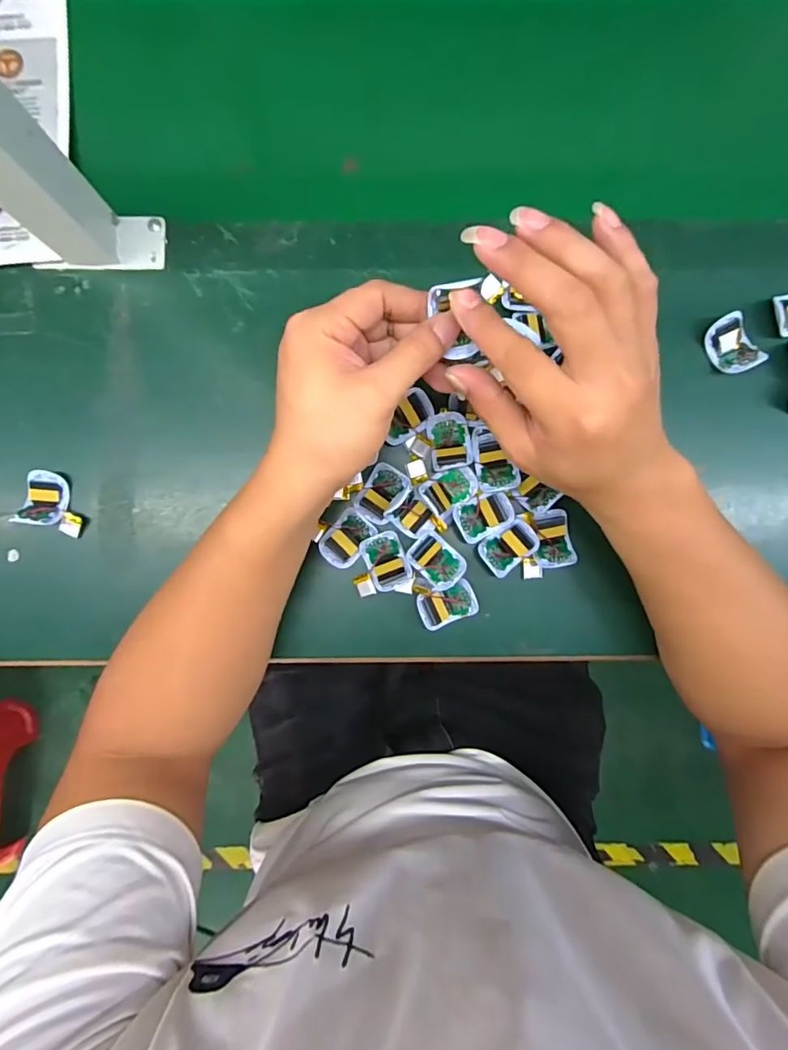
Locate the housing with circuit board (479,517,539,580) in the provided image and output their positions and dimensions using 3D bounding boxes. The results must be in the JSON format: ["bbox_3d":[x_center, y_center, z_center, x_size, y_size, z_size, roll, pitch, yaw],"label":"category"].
[{"bbox_3d":[0.085,0.017,0.375,0.043,0.011,0.030,-36,91,1],"label":"housing with circuit board"}]

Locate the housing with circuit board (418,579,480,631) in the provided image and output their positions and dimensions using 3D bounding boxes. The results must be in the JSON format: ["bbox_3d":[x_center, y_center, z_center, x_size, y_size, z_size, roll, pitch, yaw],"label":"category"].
[{"bbox_3d":[0.040,0.059,0.377,0.043,0.016,0.027,-23,91,1],"label":"housing with circuit board"}]

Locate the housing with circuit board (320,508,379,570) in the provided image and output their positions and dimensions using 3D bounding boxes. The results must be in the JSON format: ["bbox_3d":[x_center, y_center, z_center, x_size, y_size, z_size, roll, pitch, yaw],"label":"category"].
[{"bbox_3d":[-0.036,0.009,0.373,0.030,0.009,0.042,36,91,0],"label":"housing with circuit board"}]

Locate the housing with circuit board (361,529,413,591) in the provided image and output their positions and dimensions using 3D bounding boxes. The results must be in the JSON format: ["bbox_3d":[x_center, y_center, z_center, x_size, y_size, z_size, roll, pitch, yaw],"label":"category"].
[{"bbox_3d":[-0.006,0.027,0.374,0.028,0.006,0.043,-22,91,1],"label":"housing with circuit board"}]

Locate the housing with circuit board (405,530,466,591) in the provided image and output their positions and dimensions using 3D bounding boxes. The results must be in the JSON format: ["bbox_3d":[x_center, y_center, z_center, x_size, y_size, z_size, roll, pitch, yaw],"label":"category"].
[{"bbox_3d":[0.032,0.027,0.374,0.031,0.008,0.040,-45,91,1],"label":"housing with circuit board"}]

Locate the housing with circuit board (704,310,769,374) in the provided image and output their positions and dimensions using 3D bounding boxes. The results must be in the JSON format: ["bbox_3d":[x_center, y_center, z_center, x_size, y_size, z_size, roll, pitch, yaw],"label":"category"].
[{"bbox_3d":[0.255,-0.136,0.376,0.030,0.013,0.043,-25,91,1],"label":"housing with circuit board"}]

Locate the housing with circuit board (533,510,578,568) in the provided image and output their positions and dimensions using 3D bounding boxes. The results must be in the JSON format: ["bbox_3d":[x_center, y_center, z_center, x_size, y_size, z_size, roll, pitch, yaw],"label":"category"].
[{"bbox_3d":[0.118,0.010,0.376,0.028,0.018,0.041,-11,91,0],"label":"housing with circuit board"}]

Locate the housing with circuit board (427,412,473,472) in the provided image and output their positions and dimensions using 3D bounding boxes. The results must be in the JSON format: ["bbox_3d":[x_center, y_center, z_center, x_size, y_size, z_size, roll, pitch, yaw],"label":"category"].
[{"bbox_3d":[0.042,-0.062,0.370,0.029,0.010,0.042,-9,91,0],"label":"housing with circuit board"}]

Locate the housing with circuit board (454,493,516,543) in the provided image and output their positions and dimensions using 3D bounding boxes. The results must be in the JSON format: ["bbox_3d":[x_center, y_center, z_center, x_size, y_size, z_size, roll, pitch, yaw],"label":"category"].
[{"bbox_3d":[0.066,-0.007,0.373,0.042,0.009,0.030,-29,91,1],"label":"housing with circuit board"}]

